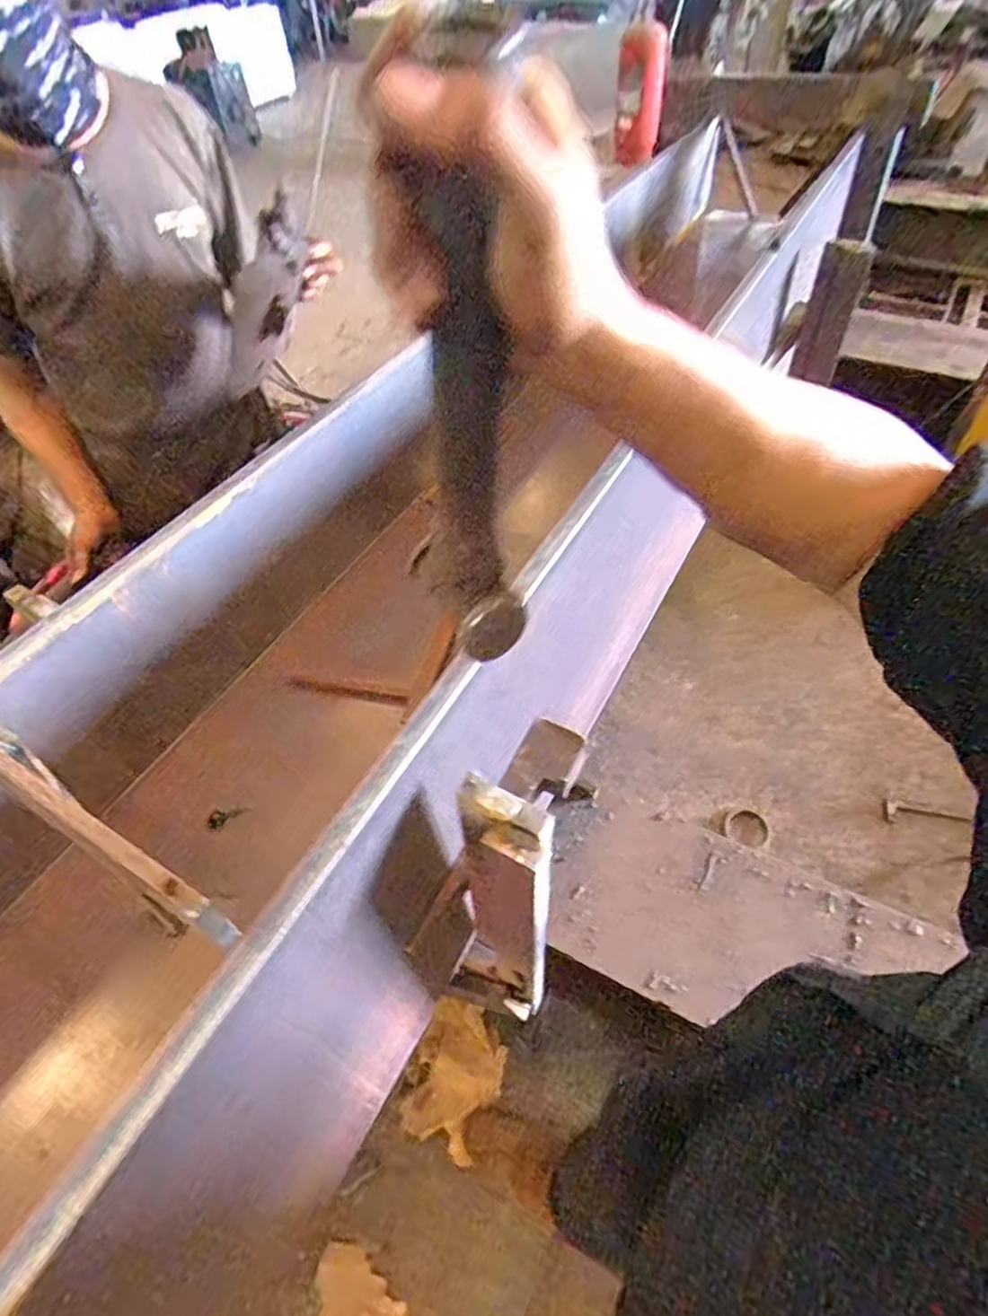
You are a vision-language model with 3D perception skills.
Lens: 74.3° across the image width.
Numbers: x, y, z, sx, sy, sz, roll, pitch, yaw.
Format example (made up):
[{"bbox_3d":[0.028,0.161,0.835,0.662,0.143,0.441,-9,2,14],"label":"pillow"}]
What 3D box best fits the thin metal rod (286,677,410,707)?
[{"bbox_3d":[-0.176,0.042,0.794,0.144,0.015,0.005,11,13,-16],"label":"thin metal rod"}]

